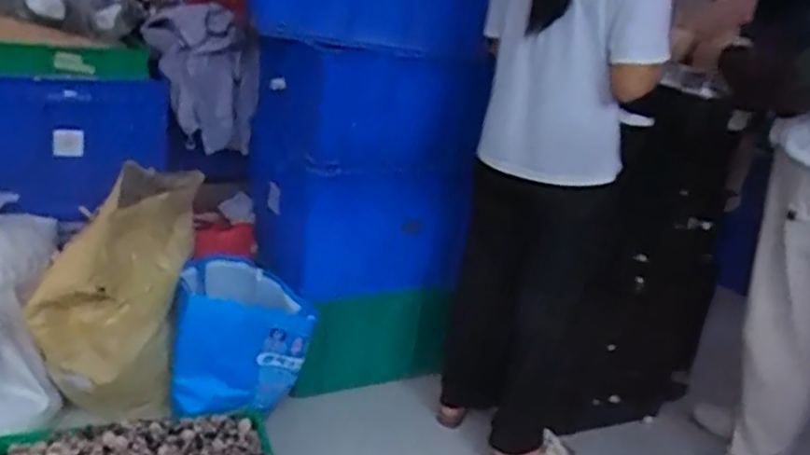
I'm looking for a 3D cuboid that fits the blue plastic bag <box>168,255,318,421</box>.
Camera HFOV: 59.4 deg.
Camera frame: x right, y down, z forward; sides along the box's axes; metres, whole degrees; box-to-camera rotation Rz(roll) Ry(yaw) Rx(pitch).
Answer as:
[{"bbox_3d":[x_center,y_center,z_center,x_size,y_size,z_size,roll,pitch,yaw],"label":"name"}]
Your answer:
[{"bbox_3d":[-0.403,0.256,1.744,0.309,0.302,0.277,2,19,-15],"label":"blue plastic bag"}]

